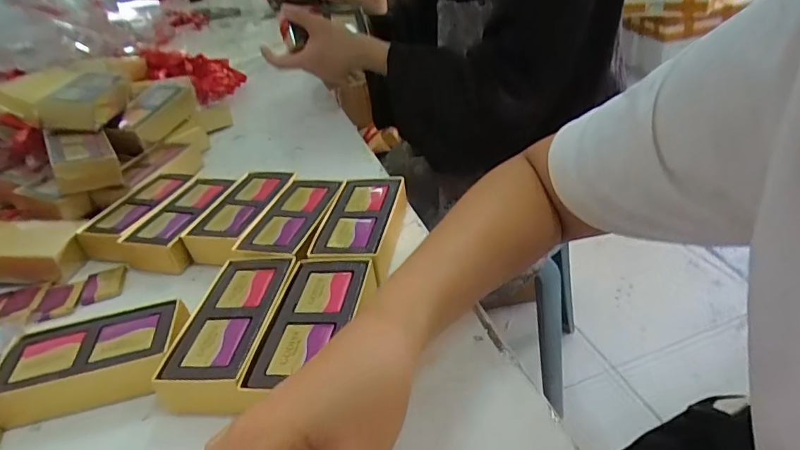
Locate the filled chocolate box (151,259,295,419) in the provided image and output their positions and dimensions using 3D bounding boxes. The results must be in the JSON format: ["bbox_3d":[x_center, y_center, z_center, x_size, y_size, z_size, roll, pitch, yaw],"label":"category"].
[{"bbox_3d":[-0.110,0.075,0.332,0.062,0.033,0.127,-5,33,5],"label":"filled chocolate box"}]

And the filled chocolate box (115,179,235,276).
[{"bbox_3d":[-0.204,-0.003,0.471,0.061,0.034,0.115,2,34,15],"label":"filled chocolate box"}]

